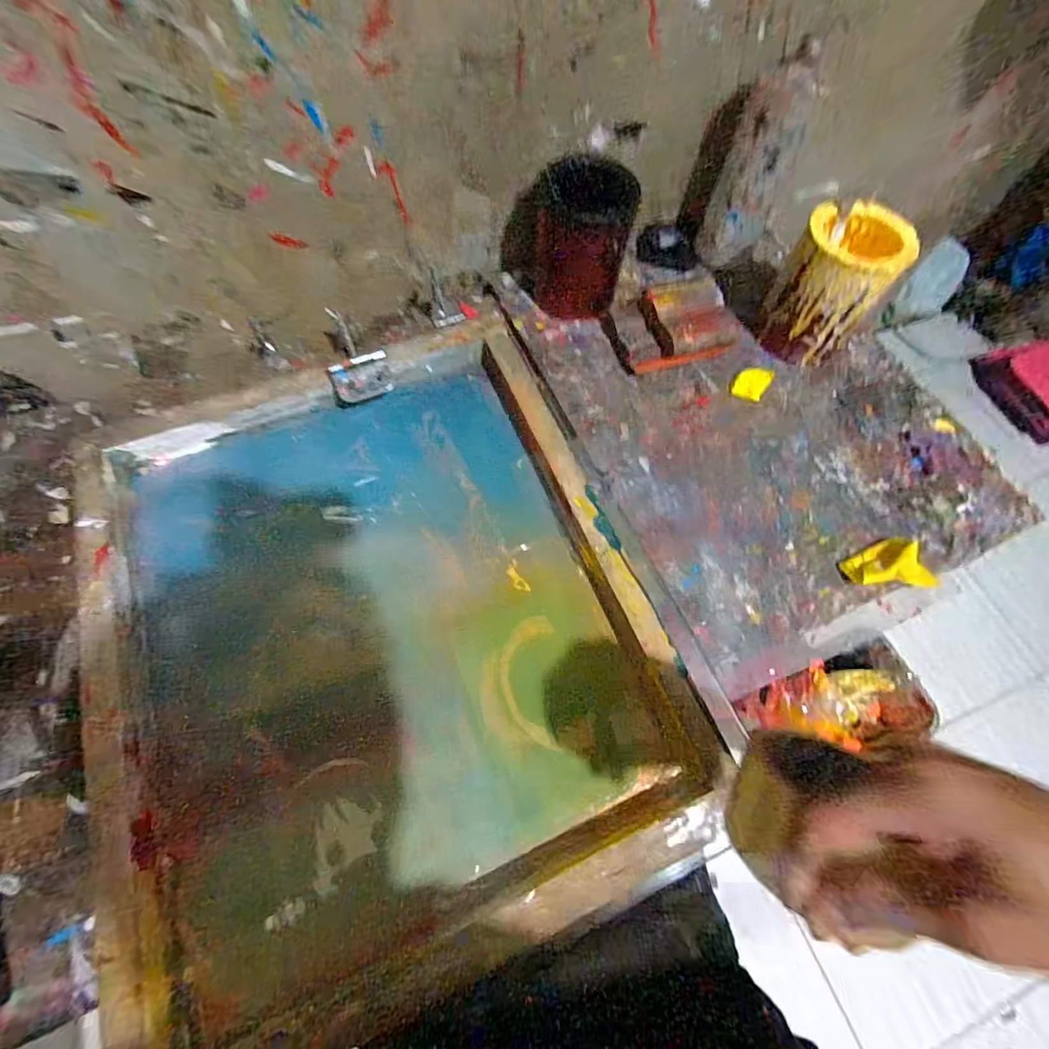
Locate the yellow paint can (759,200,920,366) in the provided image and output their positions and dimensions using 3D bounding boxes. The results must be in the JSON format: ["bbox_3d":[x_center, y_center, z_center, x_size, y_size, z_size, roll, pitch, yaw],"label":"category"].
[{"bbox_3d":[0.353,-0.274,0.573,0.104,0.133,0.112,1,66,-2],"label":"yellow paint can"}]

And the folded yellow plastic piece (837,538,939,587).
[{"bbox_3d":[0.369,0.037,0.496,0.091,0.029,0.045,1,66,-2],"label":"folded yellow plastic piece"}]

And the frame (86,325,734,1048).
[{"bbox_3d":[-0.127,0.083,0.448,0.459,0.042,0.546,-21,68,-11],"label":"frame"}]

